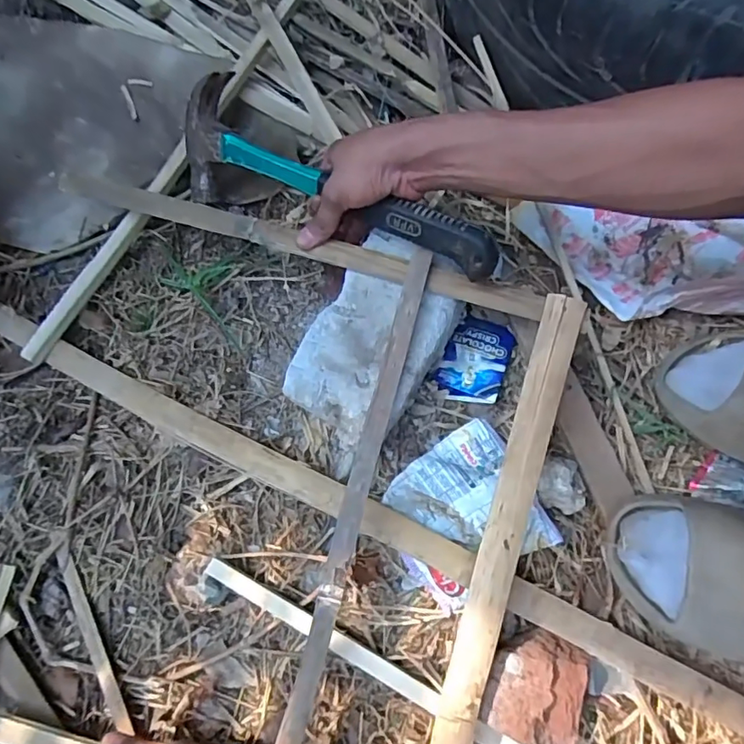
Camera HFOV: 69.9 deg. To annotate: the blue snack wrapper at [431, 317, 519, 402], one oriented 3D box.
[{"bbox_3d":[0.099,-0.013,0.509,0.059,0.011,0.082,21,75,7],"label":"blue snack wrapper"}]

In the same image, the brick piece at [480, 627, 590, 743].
[{"bbox_3d":[0.126,0.240,0.409,0.072,0.033,0.076,26,81,6],"label":"brick piece"}]

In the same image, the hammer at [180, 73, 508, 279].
[{"bbox_3d":[-0.040,-0.174,0.467,0.330,0.110,0.033,24,33,24],"label":"hammer"}]

